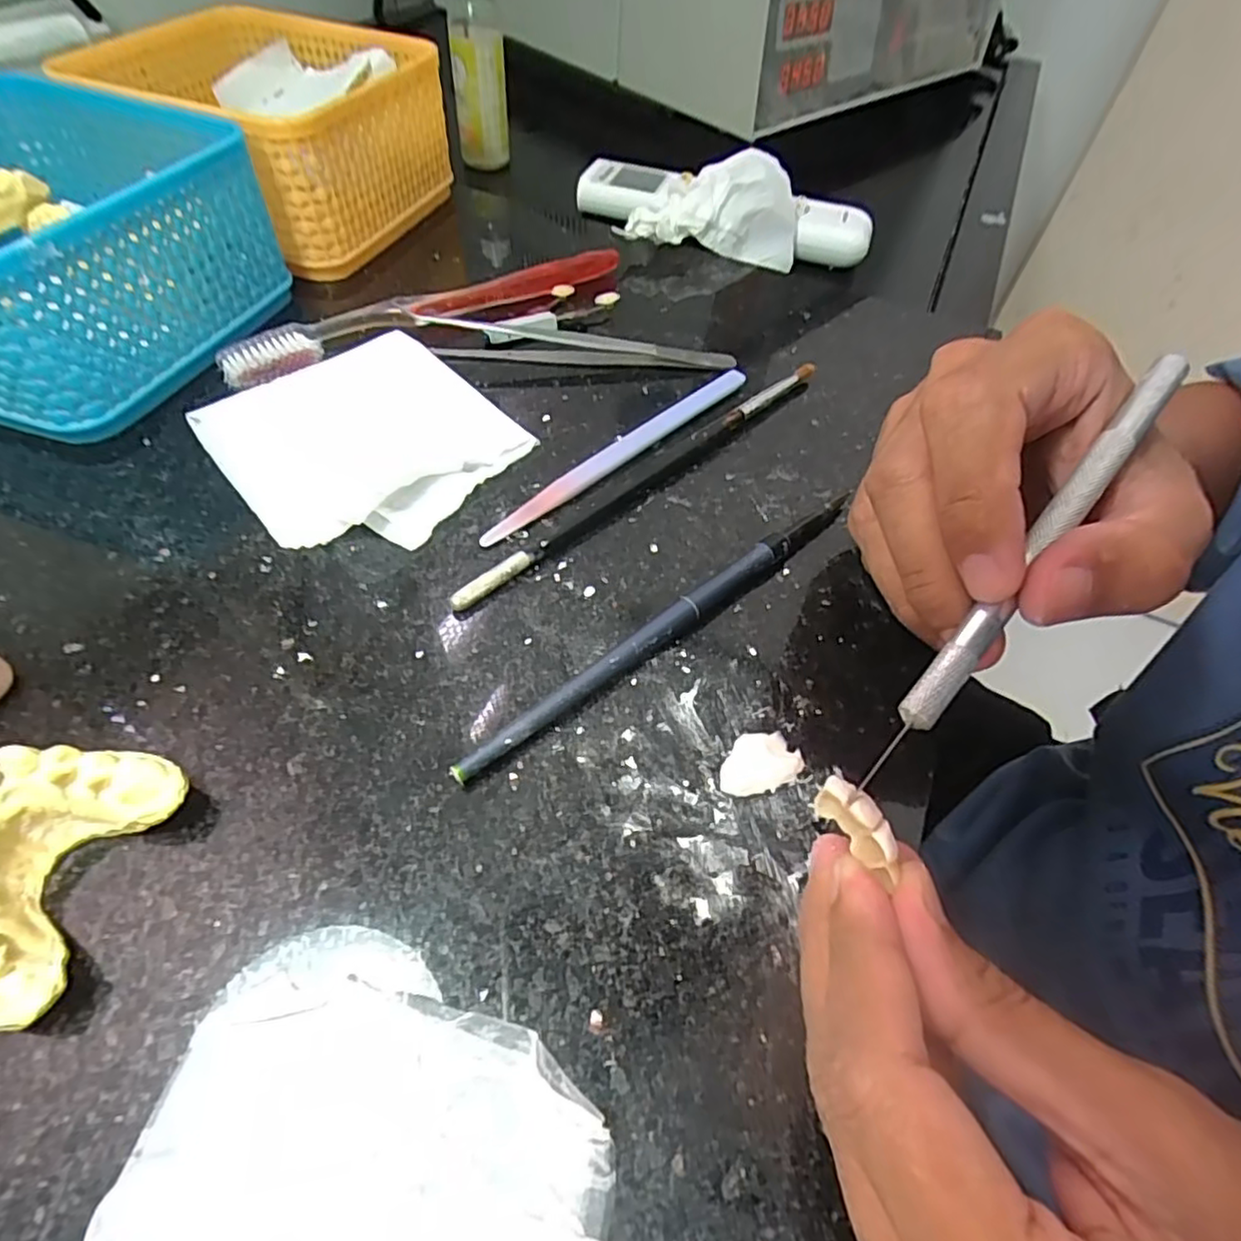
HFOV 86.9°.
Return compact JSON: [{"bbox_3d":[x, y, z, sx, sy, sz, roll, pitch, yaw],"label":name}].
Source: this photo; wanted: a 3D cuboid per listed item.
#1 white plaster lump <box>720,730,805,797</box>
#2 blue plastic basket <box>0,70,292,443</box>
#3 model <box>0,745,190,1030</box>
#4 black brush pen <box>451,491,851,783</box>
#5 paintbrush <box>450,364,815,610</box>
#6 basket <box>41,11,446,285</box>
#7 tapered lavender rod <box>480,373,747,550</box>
[{"bbox_3d":[0.037,0.038,0.178,0.024,0.004,0.016,-21,58,-19],"label":"white plaster lump"},{"bbox_3d":[-0.224,-0.142,0.250,0.135,0.064,0.139,19,54,9],"label":"blue plastic basket"},{"bbox_3d":[-0.126,0.052,0.140,0.037,0.027,0.054,13,53,4],"label":"model"},{"bbox_3d":[0.019,0.000,0.202,0.159,0.009,0.009,-34,63,-26],"label":"black brush pen"},{"bbox_3d":[0.016,-0.056,0.242,0.006,0.008,0.187,40,60,22],"label":"paintbrush"},{"bbox_3d":[-0.171,-0.242,0.326,0.137,0.065,0.132,21,55,10],"label":"basket"},{"bbox_3d":[0.003,-0.066,0.250,0.010,0.004,0.139,39,60,22],"label":"tapered lavender rod"}]

